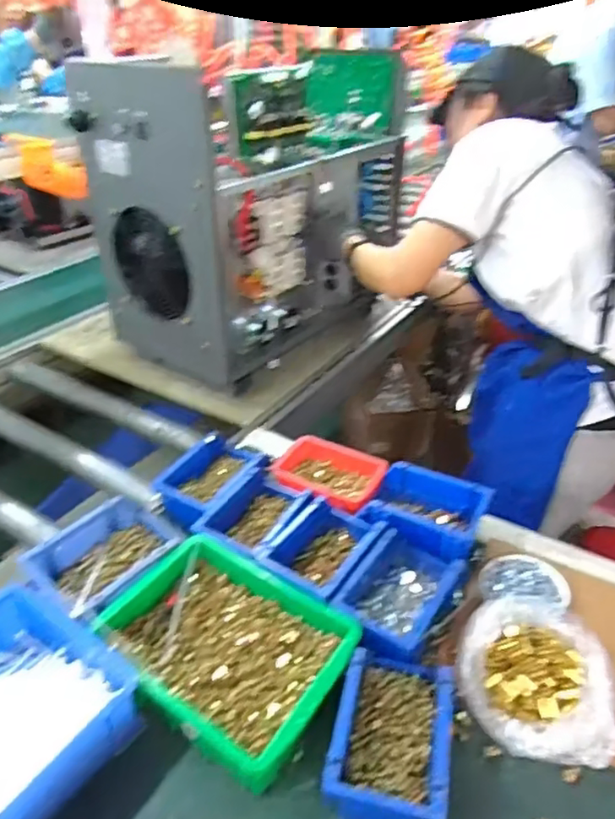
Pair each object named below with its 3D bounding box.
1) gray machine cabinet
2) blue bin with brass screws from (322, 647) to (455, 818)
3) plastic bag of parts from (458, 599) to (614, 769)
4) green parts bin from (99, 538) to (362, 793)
[{"bbox_3d":[-0.084,-0.431,1.262,0.308,0.526,0.674,23,40,30],"label":"gray machine cabinet"},{"bbox_3d":[0.080,0.316,0.567,0.103,0.073,0.160,8,35,12],"label":"blue bin with brass screws"},{"bbox_3d":[0.247,0.278,0.635,0.160,0.041,0.176,14,37,20],"label":"plastic bag of parts"},{"bbox_3d":[-0.084,0.264,0.649,0.264,0.070,0.188,22,40,29],"label":"green parts bin"}]

